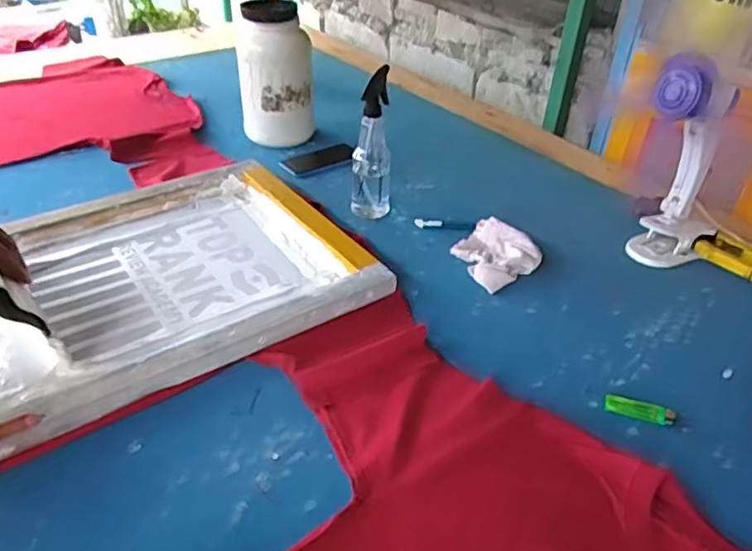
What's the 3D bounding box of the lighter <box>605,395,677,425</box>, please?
[{"bbox_3d":[0.314,0.162,0.715,0.076,0.016,0.023,17,40,18],"label":"lighter"}]

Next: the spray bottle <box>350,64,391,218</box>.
[{"bbox_3d":[-0.005,-0.219,1.027,0.067,0.233,0.061,-12,40,-18],"label":"spray bottle"}]

